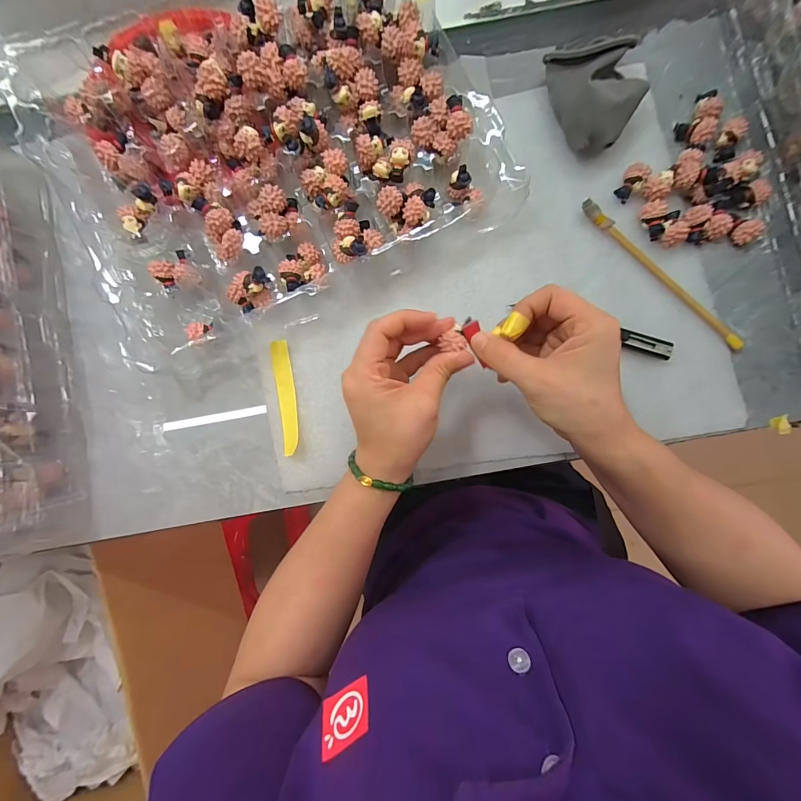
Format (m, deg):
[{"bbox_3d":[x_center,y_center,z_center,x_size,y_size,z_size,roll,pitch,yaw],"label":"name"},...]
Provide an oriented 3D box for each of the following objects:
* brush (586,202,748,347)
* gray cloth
[{"bbox_3d":[0.229,-0.110,0.322,0.013,0.011,0.183,-44,87,-1],"label":"brush"},{"bbox_3d":[0.171,-0.263,0.320,0.069,0.042,0.091,-9,87,1],"label":"gray cloth"}]

